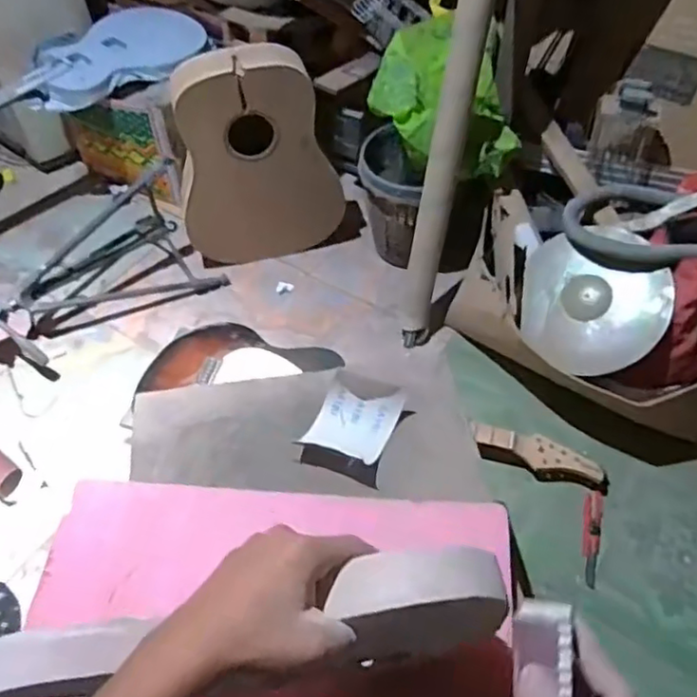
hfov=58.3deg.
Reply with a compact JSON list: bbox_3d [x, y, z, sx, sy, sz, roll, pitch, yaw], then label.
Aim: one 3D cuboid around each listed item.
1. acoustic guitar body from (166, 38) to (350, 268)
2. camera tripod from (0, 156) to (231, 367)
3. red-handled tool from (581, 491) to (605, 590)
[{"bbox_3d":[-0.209,-0.419,1.436,0.368,0.498,0.096,-19,56,-13],"label":"acoustic guitar body"},{"bbox_3d":[-0.591,-0.187,1.439,0.537,0.235,0.249,-31,60,-20],"label":"camera tripod"},{"bbox_3d":[0.453,0.351,1.165,0.036,0.018,0.178,14,55,10],"label":"red-handled tool"}]

